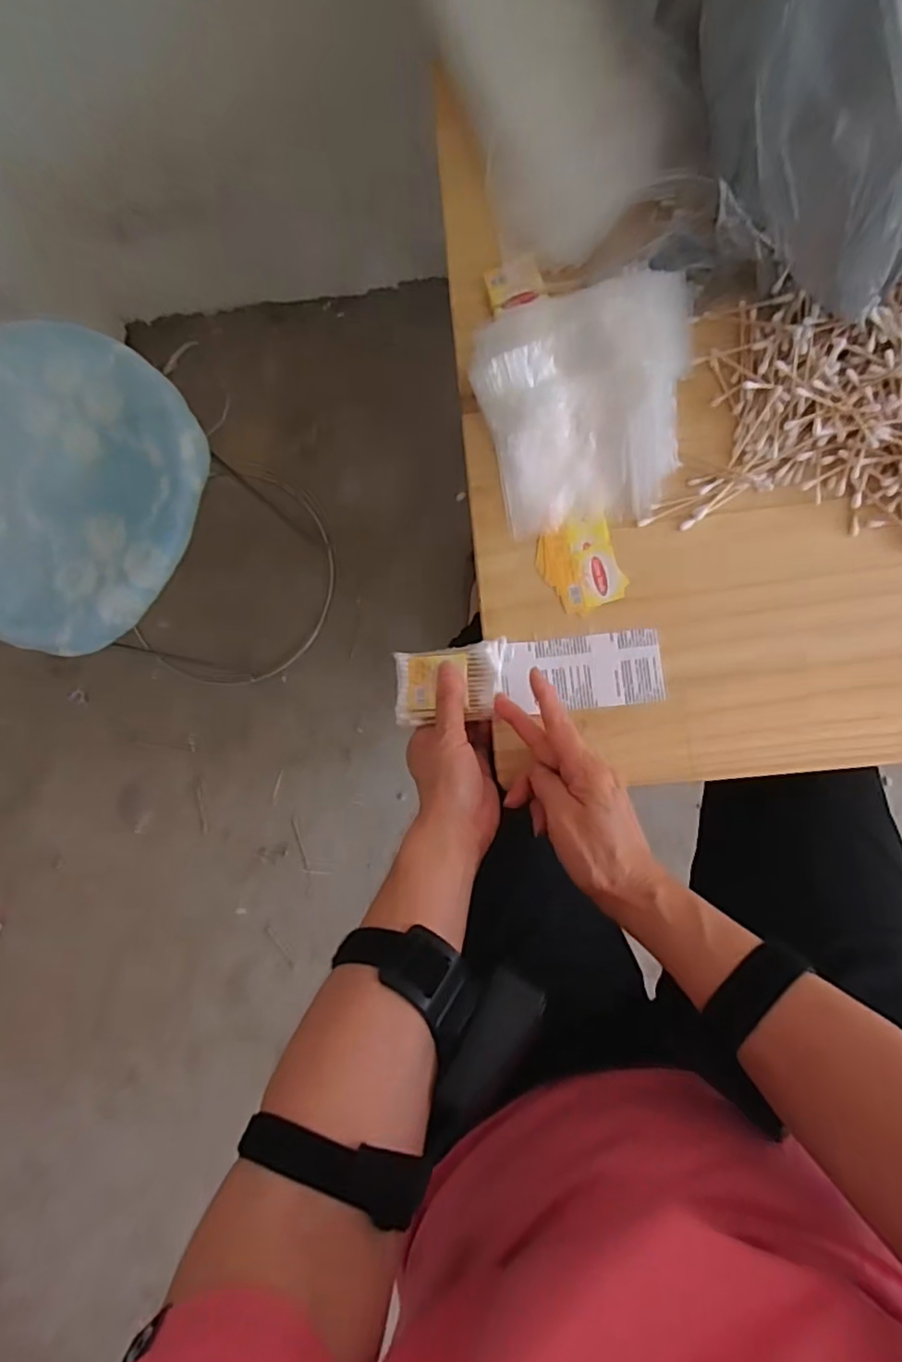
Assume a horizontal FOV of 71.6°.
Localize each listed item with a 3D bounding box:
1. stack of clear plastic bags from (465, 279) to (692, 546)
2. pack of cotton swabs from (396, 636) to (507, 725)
[{"bbox_3d":[0.103,-0.194,0.440,0.152,0.048,0.149,-11,86,5],"label":"stack of clear plastic bags"},{"bbox_3d":[0.000,0.002,0.449,0.079,0.010,0.055,-5,87,5],"label":"pack of cotton swabs"}]

